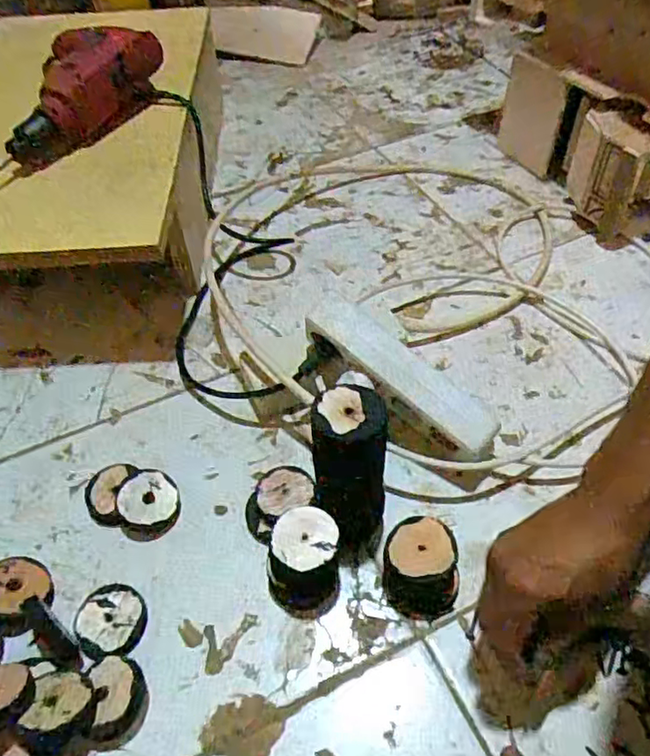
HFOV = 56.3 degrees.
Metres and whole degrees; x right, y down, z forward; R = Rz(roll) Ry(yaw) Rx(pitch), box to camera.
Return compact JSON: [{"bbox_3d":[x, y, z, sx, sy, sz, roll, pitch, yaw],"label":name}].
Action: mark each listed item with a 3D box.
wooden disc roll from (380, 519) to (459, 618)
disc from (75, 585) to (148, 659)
[{"bbox_3d":[0.073,0.141,0.454,0.055,0.051,0.057,-2,52,2],"label":"wooden disc roll"},{"bbox_3d":[-0.159,0.182,0.453,0.048,0.014,0.052,-2,52,2],"label":"disc"}]

